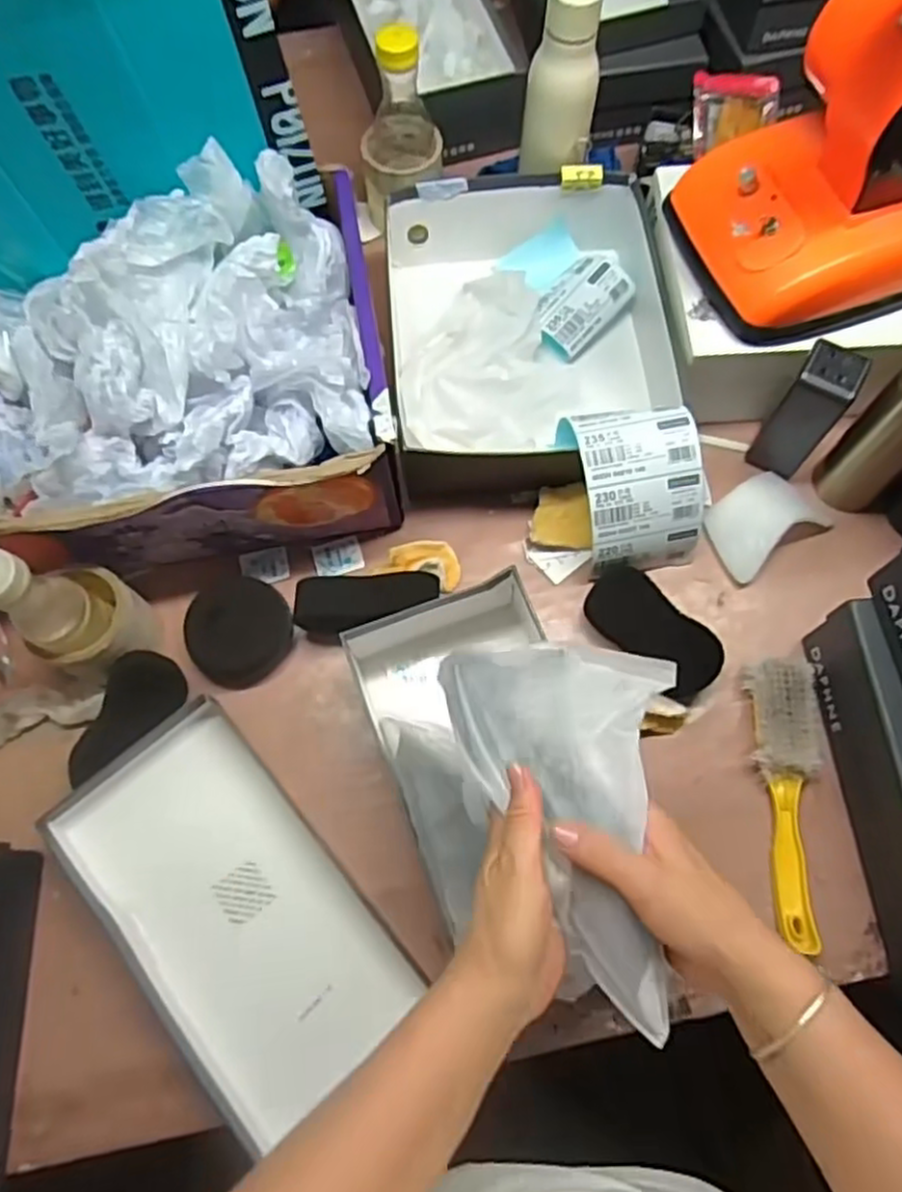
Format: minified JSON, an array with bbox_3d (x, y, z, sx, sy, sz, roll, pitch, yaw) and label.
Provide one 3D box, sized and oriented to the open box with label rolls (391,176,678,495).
[{"bbox_3d":[0.064,-0.261,0.747,0.274,0.091,0.322,-6,70,-1],"label":"open box with label rolls"}]

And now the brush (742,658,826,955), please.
[{"bbox_3d":[0.278,0.162,0.597,0.054,0.035,0.228,1,70,2],"label":"brush"}]

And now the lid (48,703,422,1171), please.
[{"bbox_3d":[-0.175,0.245,0.584,0.168,0.024,0.297,-40,74,-12],"label":"lid"}]

